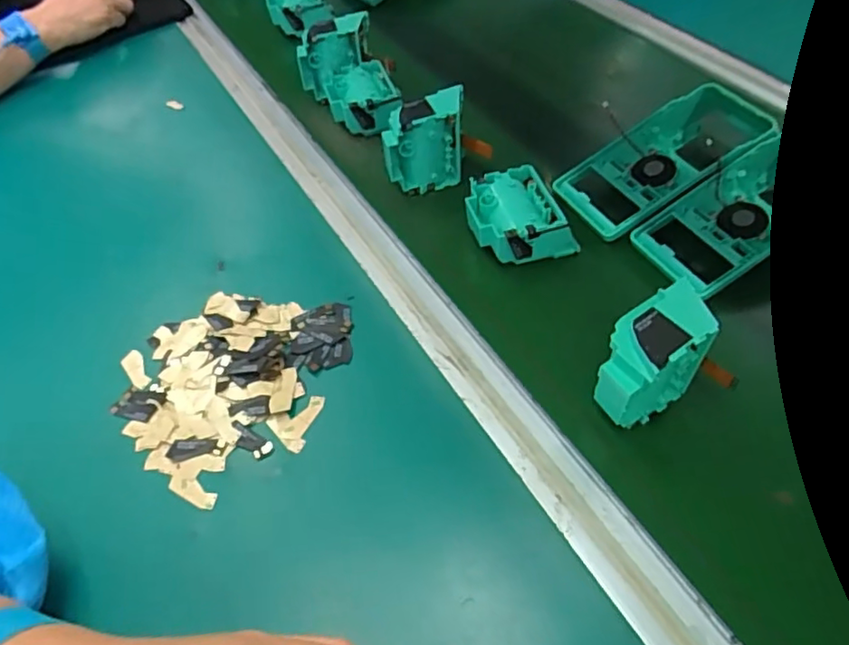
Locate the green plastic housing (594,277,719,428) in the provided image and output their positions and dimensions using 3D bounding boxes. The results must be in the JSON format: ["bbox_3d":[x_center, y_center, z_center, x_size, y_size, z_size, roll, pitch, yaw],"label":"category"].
[{"bbox_3d":[0.139,0.028,0.368,0.076,0.079,0.040,-37,56,-17],"label":"green plastic housing"}]

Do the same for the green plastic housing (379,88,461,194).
[{"bbox_3d":[-0.001,-0.159,0.522,0.067,0.077,0.054,-1,51,3],"label":"green plastic housing"}]

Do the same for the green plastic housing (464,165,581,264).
[{"bbox_3d":[0.072,-0.082,0.479,0.072,0.045,0.073,-19,53,-4],"label":"green plastic housing"}]

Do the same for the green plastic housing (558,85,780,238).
[{"bbox_3d":[0.217,-0.145,0.513,0.203,0.052,0.090,-23,53,-15],"label":"green plastic housing"}]

